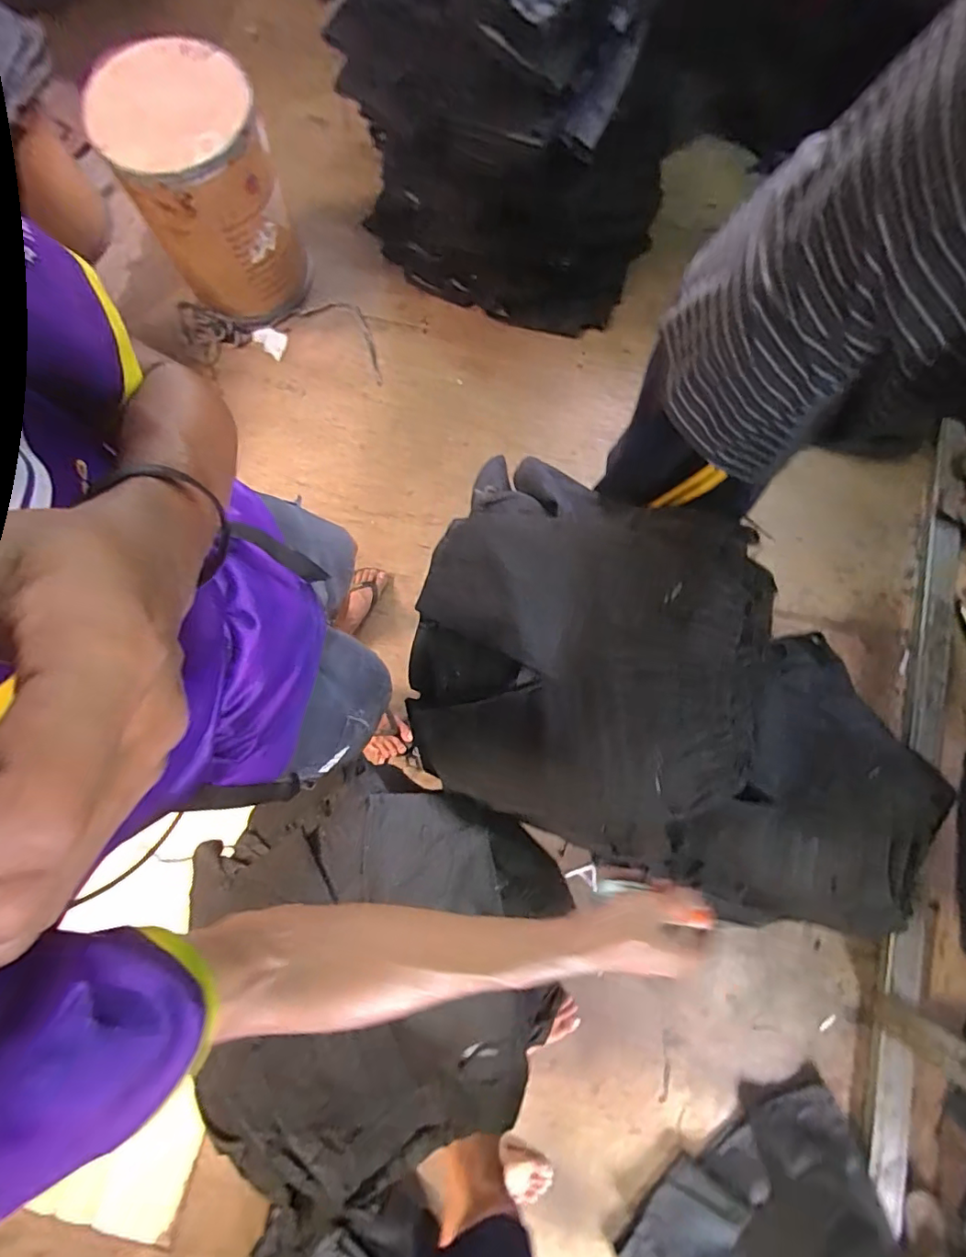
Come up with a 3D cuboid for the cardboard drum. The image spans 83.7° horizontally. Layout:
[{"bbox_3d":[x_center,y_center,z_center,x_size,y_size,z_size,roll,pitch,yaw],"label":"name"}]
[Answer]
[{"bbox_3d":[-0.681,-1.096,1.382,0.358,0.482,0.330,-23,79,-4],"label":"cardboard drum"}]

